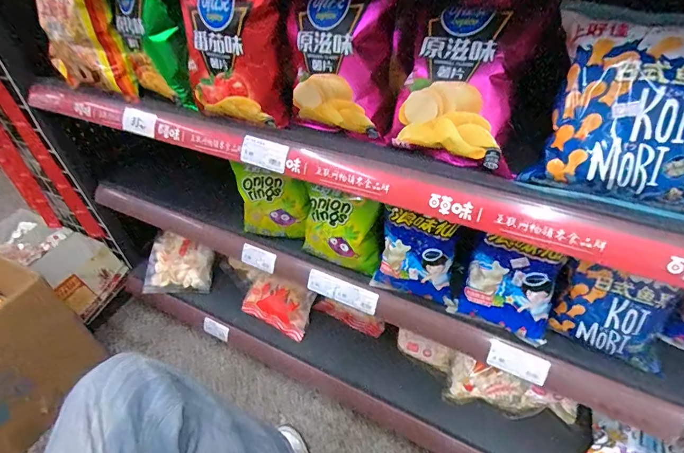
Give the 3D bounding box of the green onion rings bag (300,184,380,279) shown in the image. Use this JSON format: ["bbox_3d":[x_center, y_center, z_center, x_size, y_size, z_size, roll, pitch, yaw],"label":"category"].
[{"bbox_3d":[-0.006,0.008,0.649,0.140,0.144,0.035,21,48,26],"label":"green onion rings bag"}]

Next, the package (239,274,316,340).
[{"bbox_3d":[-0.160,0.201,1.002,0.195,0.053,0.124,15,82,32],"label":"package"}]

